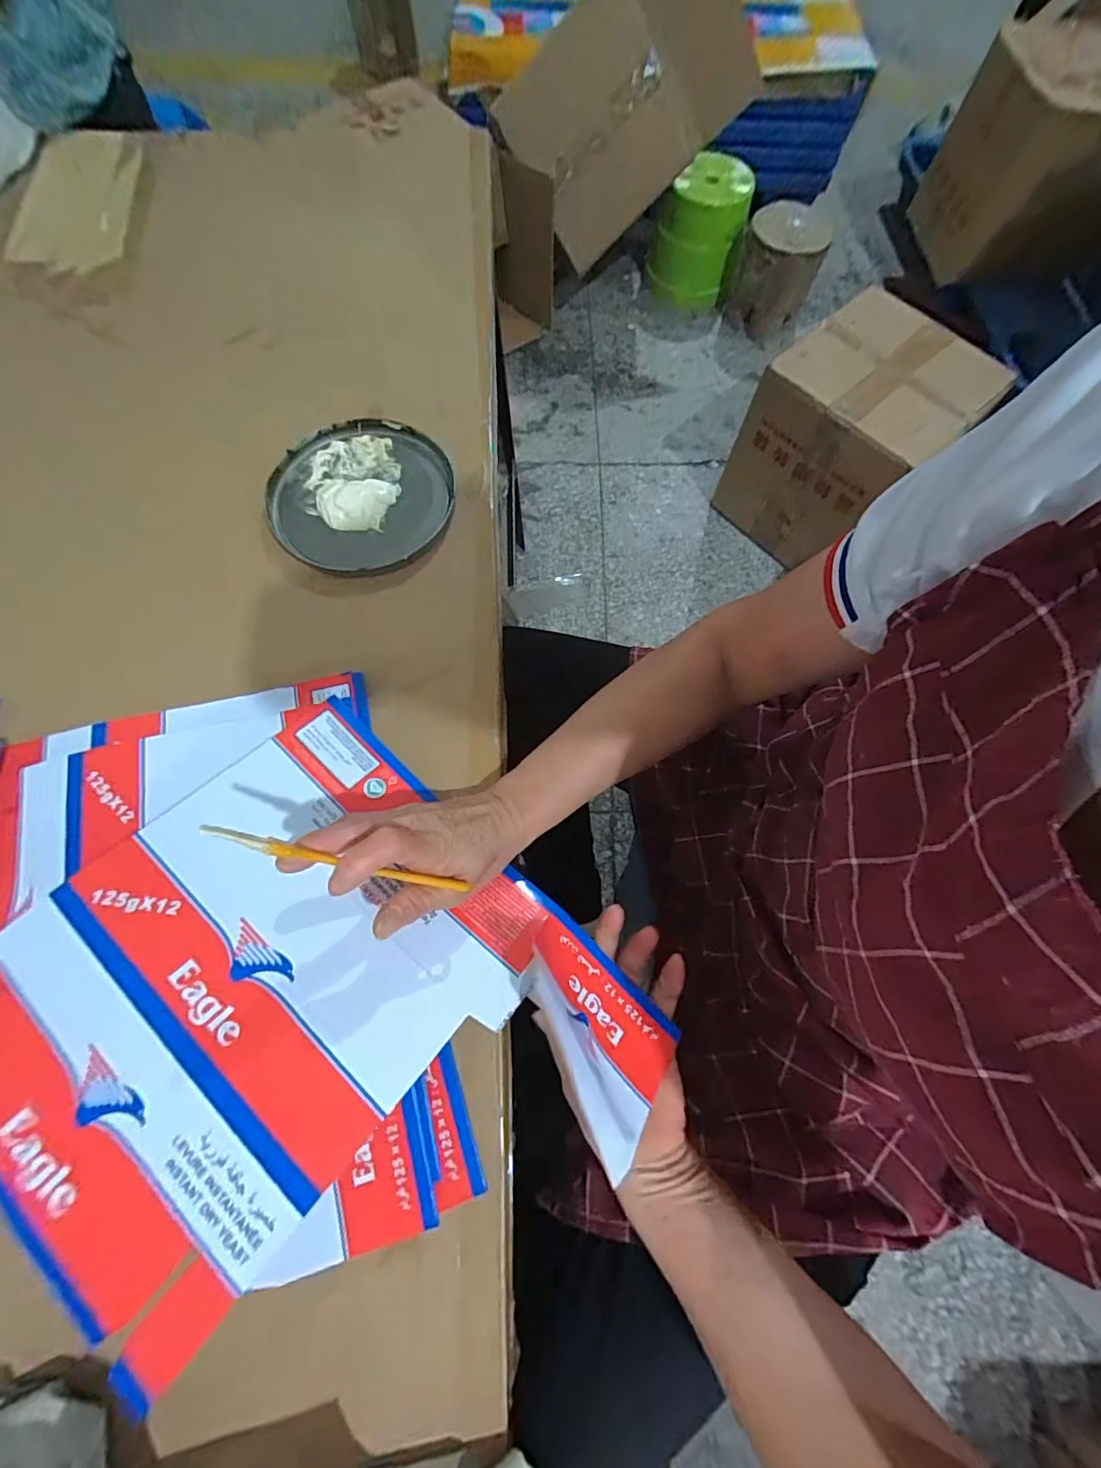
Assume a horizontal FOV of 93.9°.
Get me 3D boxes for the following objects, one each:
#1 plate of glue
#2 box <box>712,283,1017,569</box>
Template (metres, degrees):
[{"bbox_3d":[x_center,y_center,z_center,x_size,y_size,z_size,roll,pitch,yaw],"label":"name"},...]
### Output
[{"bbox_3d":[-0.173,-0.220,0.477,0.157,0.019,0.168,-2,71,-3],"label":"plate of glue"},{"bbox_3d":[0.678,-0.675,1.206,0.360,0.383,0.436,44,75,12],"label":"box"}]

